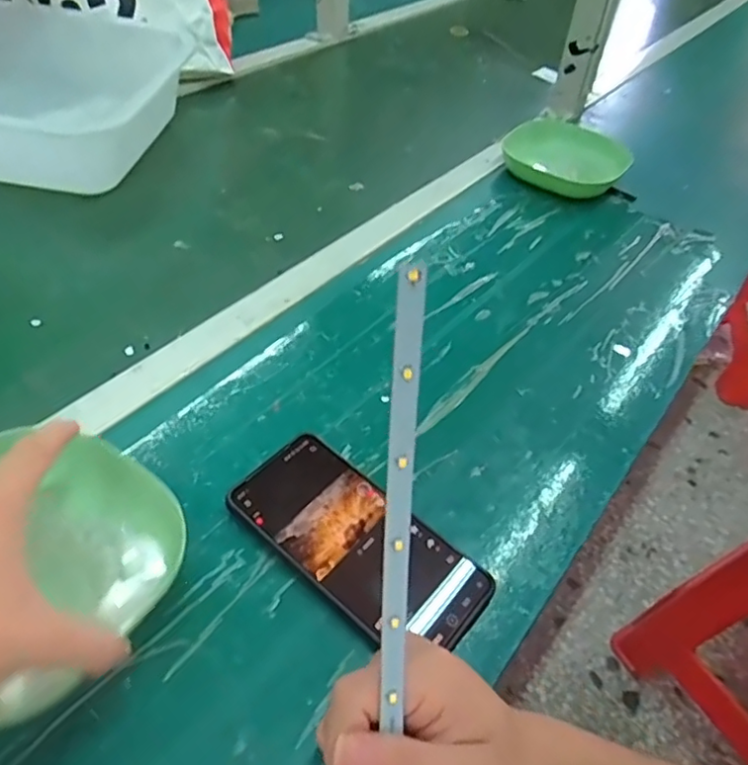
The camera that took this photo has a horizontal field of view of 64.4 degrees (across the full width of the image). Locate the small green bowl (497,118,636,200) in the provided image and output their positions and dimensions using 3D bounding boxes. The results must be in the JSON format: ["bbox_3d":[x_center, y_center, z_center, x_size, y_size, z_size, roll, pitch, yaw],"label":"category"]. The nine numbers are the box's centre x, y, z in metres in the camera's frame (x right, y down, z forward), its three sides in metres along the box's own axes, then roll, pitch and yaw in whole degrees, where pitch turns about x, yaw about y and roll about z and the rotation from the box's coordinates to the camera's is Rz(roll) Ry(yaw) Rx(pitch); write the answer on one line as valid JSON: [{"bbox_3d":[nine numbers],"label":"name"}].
[{"bbox_3d":[0.230,-0.272,0.720,0.137,0.029,0.136,28,51,20],"label":"small green bowl"}]

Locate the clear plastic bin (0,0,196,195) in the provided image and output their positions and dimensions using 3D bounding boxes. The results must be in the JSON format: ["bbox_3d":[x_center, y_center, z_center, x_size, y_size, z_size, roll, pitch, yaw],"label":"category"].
[{"bbox_3d":[-0.433,-0.335,0.696,0.361,0.108,0.312,7,47,2],"label":"clear plastic bin"}]

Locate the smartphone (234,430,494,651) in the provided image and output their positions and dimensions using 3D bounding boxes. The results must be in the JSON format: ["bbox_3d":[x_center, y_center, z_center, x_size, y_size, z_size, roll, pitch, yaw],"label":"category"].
[{"bbox_3d":[-0.010,0.099,0.369,0.160,0.014,0.077,33,53,24],"label":"smartphone"}]

